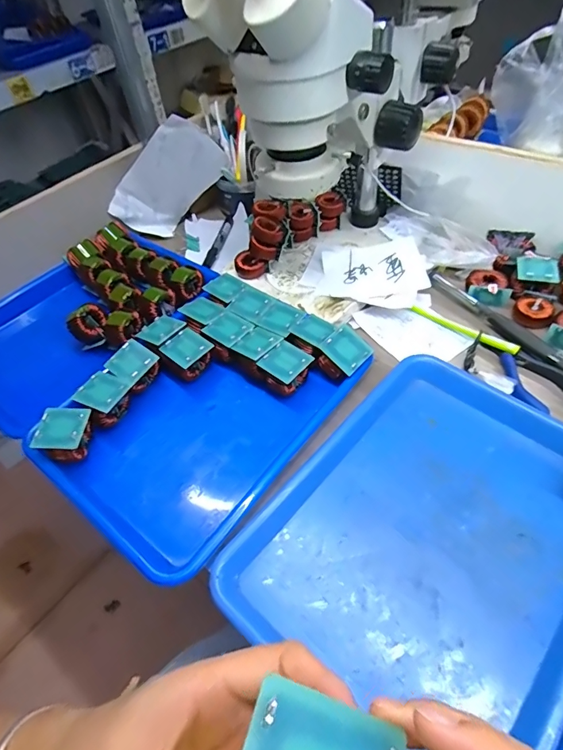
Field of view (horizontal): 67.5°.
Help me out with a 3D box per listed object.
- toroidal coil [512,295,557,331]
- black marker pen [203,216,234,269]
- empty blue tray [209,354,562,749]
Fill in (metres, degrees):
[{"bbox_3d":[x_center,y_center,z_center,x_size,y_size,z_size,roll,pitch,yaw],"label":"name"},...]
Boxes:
[{"bbox_3d":[0.316,-0.078,0.527,0.045,0.020,0.042,-2,49,3],"label":"toroidal coil"},{"bbox_3d":[-0.100,-0.219,0.686,0.015,0.011,0.136,8,51,11],"label":"black marker pen"},{"bbox_3d":[0.140,0.134,0.364,0.250,0.035,0.326,34,60,29],"label":"empty blue tray"}]

